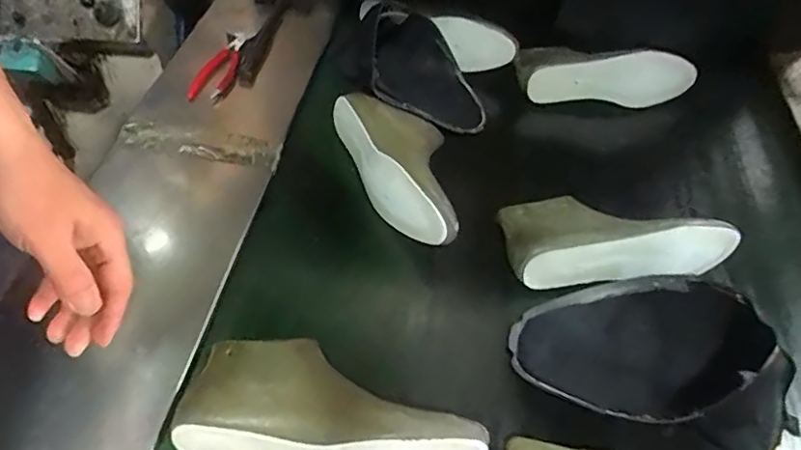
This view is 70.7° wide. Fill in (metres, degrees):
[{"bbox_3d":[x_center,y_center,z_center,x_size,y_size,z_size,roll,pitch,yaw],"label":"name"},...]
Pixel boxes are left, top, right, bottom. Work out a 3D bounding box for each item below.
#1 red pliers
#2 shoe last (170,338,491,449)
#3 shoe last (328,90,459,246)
[{"bbox_3d":[-0.280,-0.243,0.879,0.050,0.023,0.154,11,52,4],"label":"red pliers"},{"bbox_3d":[-0.062,0.173,0.534,0.269,0.093,0.121,9,52,3],"label":"shoe last"},{"bbox_3d":[0.010,-0.081,0.749,0.116,0.109,0.266,-16,55,-16],"label":"shoe last"}]

